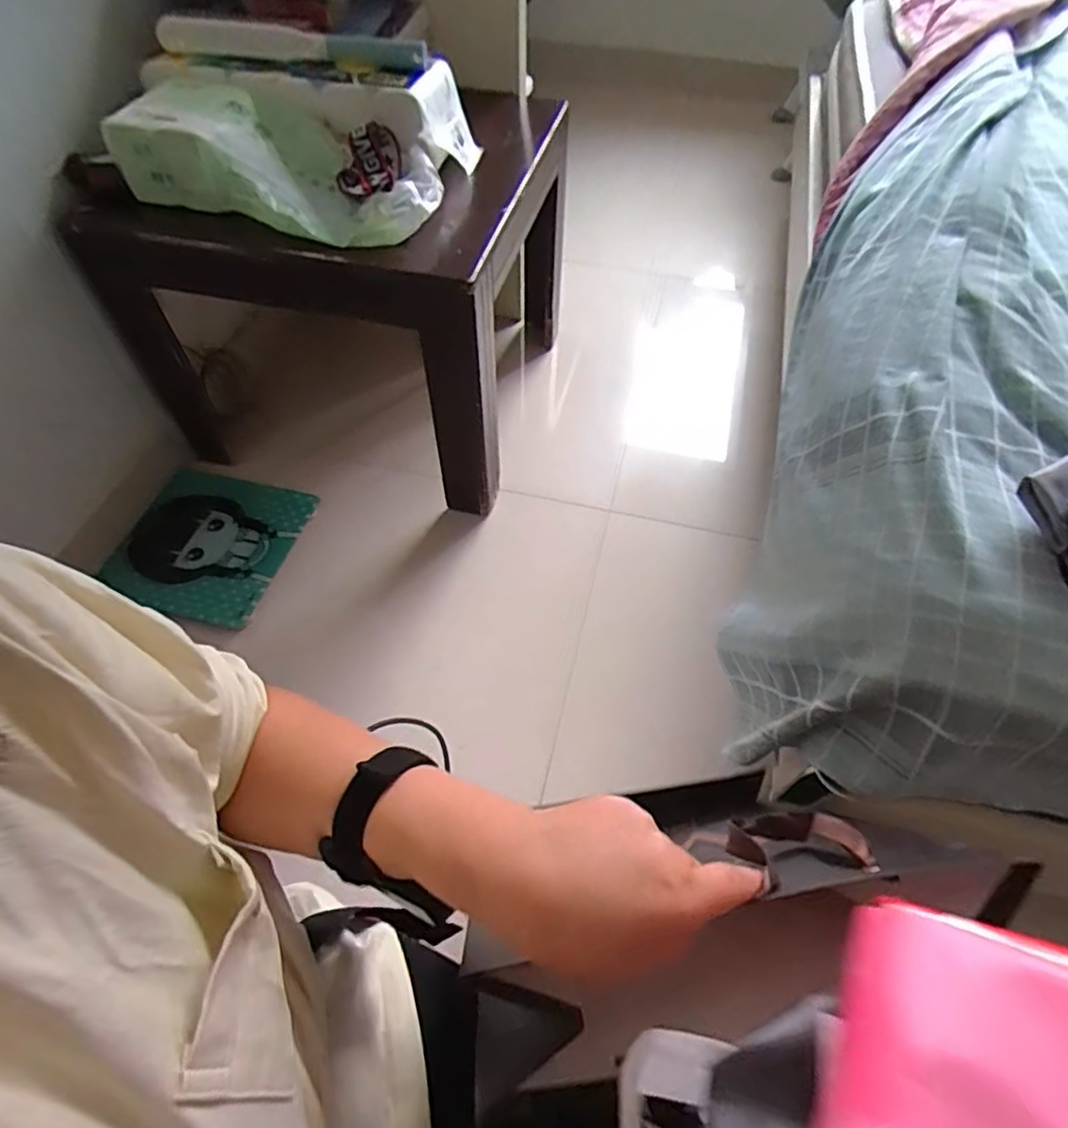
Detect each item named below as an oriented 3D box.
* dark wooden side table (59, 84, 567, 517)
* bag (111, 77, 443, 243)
[{"bbox_3d":[-0.290,-0.478,1.106,0.583,0.433,0.539,12,56,8],"label":"dark wooden side table"},{"bbox_3d":[-0.319,-0.574,0.862,0.408,0.106,0.254,12,56,8],"label":"bag"}]

